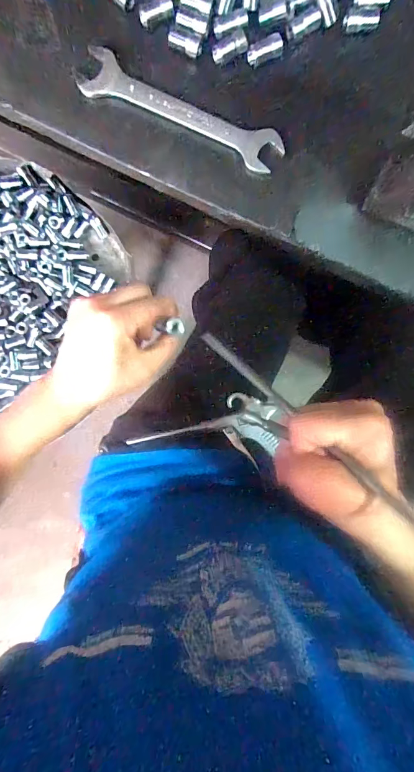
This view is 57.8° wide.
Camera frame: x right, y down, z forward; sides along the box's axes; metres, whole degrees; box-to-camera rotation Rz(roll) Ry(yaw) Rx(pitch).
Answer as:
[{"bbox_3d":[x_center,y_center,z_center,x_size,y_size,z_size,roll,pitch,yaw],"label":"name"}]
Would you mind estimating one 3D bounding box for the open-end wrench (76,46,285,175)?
[{"bbox_3d":[-0.020,-0.226,0.308,0.173,0.007,0.034,25,92,-2],"label":"open-end wrench"}]

